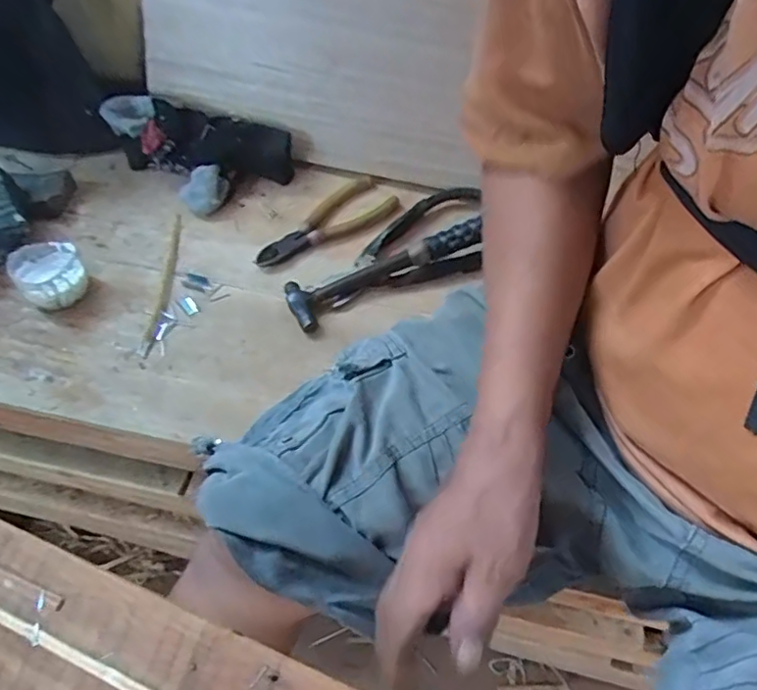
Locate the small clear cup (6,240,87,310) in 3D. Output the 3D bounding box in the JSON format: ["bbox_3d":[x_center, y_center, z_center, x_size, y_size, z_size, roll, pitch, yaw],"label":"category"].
[{"bbox_3d":[-0.299,-0.062,0.538,0.060,0.043,0.053,-23,60,-19],"label":"small clear cup"}]

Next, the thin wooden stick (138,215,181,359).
[{"bbox_3d":[-0.202,-0.061,0.561,0.015,0.006,0.167,3,54,-3],"label":"thin wooden stick"}]

